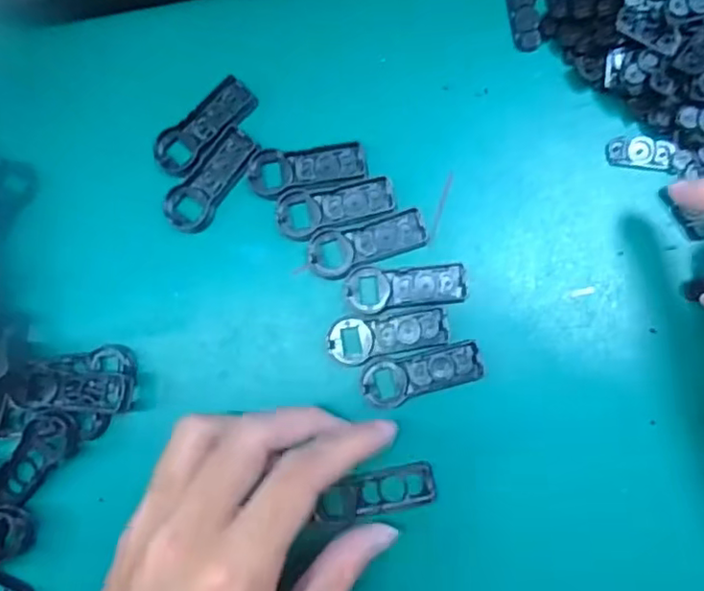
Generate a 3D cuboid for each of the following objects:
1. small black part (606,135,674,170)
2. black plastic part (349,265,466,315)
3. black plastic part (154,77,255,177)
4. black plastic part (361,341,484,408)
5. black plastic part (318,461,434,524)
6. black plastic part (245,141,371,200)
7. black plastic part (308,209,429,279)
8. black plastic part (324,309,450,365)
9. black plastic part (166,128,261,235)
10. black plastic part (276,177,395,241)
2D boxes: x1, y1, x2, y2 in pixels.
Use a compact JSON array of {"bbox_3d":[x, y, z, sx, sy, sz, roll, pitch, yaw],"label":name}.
[{"bbox_3d":[0.129,-0.064,0.279,0.028,0.004,0.013,9,86,7],"label":"small black part"},{"bbox_3d":[0.025,-0.004,0.282,0.053,0.004,0.019,-5,84,5],"label":"black plastic part"},{"bbox_3d":[-0.070,-0.080,0.294,0.054,0.004,0.020,-41,82,1],"label":"black plastic part"},{"bbox_3d":[0.031,0.035,0.278,0.053,0.004,0.021,-15,83,4],"label":"black plastic part"},{"bbox_3d":[0.011,0.088,0.276,0.052,0.008,0.020,-17,86,-2],"label":"black plastic part"},{"bbox_3d":[-0.021,-0.059,0.290,0.054,0.004,0.021,-6,84,5],"label":"black plastic part"},{"bbox_3d":[0.007,-0.024,0.285,0.054,0.004,0.020,-16,83,4],"label":"black plastic part"},{"bbox_3d":[0.016,0.018,0.281,0.053,0.004,0.020,-11,84,5],"label":"black plastic part"},{"bbox_3d":[-0.067,-0.054,0.293,0.021,0.004,0.053,33,89,8],"label":"black plastic part"},{"bbox_3d":[-0.008,-0.041,0.287,0.054,0.004,0.022,-11,84,5],"label":"black plastic part"}]

